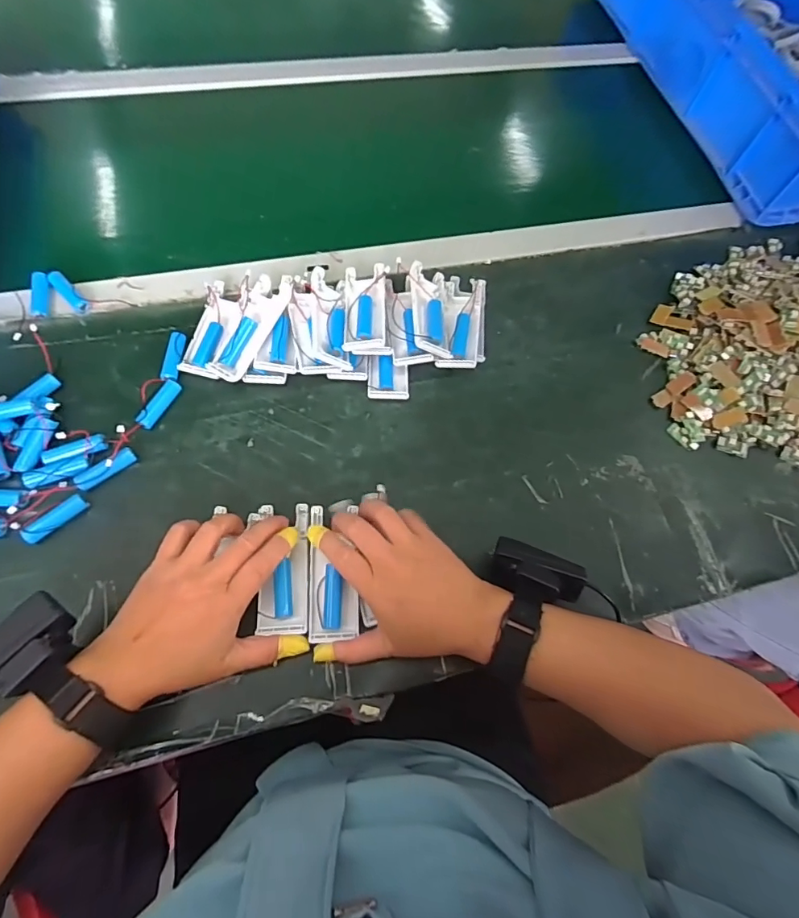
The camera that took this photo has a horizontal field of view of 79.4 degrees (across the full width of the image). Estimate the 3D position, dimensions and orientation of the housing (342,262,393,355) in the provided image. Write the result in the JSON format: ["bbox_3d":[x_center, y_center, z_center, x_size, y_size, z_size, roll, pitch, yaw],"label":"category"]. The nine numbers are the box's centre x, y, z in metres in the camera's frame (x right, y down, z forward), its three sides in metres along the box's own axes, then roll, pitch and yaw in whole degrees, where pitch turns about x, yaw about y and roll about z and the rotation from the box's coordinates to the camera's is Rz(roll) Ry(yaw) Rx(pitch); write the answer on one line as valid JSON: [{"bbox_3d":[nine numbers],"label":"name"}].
[{"bbox_3d":[-0.032,-0.148,0.473,0.044,0.016,0.100,-1,68,-6],"label":"housing"}]

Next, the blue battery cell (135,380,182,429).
[{"bbox_3d":[-0.224,-0.051,0.450,0.014,0.014,0.050,28,68,6],"label":"blue battery cell"}]

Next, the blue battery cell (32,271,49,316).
[{"bbox_3d":[-0.355,-0.162,0.475,0.013,0.011,0.053,-10,69,-10],"label":"blue battery cell"}]

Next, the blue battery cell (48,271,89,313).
[{"bbox_3d":[-0.331,-0.166,0.483,0.056,0.016,0.014,44,70,12],"label":"blue battery cell"}]

